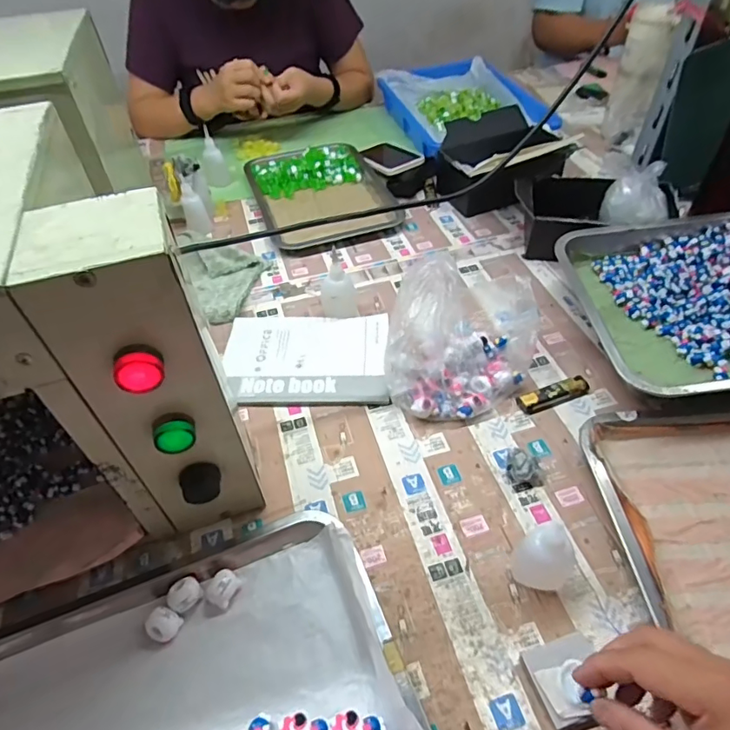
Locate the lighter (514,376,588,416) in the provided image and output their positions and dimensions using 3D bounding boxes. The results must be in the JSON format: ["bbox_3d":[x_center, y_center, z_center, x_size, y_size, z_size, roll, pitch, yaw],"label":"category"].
[{"bbox_3d":[0.206,0.032,0.547,0.080,0.014,0.023,-17,49,-12],"label":"lighter"}]

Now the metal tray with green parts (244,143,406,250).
[{"bbox_3d":[-0.080,-0.304,0.870,0.213,0.024,0.274,-17,49,-12],"label":"metal tray with green parts"}]

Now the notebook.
[{"bbox_3d":[-0.070,-0.011,0.601,0.191,0.006,0.137,-2,47,2],"label":"notebook"}]

